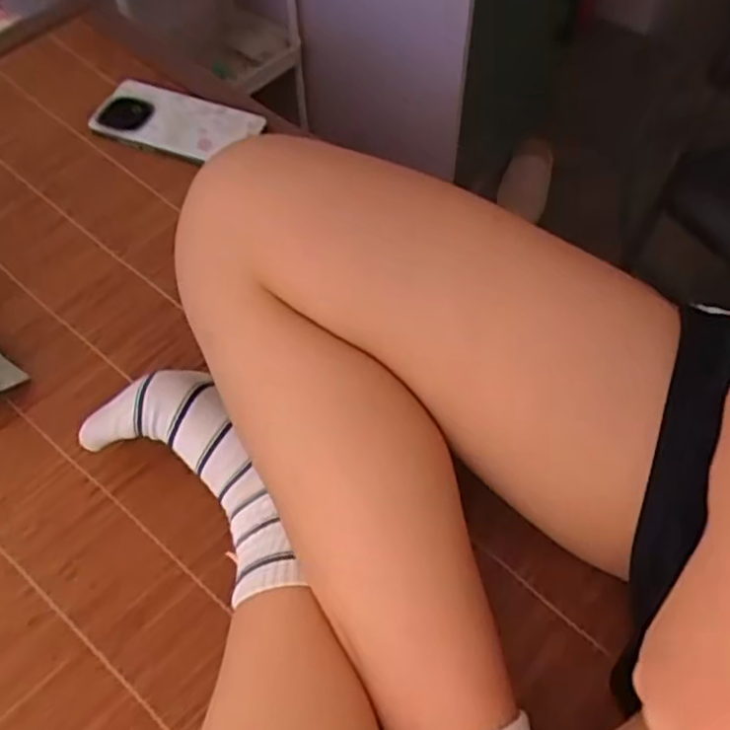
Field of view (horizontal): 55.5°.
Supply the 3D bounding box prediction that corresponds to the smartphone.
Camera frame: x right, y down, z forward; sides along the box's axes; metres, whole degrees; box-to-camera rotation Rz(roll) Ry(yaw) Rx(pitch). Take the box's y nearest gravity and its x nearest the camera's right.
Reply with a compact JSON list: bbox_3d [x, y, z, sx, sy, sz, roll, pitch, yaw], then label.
[{"bbox_3d":[-0.191,-0.244,0.695,0.161,0.013,0.078,18,66,9],"label":"smartphone"}]

